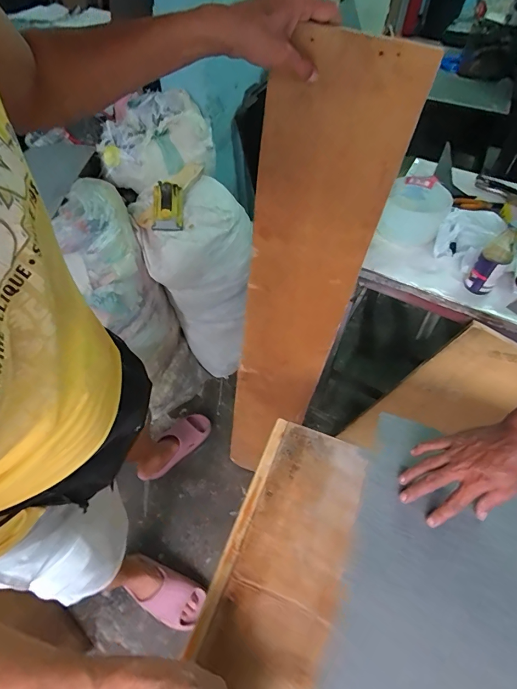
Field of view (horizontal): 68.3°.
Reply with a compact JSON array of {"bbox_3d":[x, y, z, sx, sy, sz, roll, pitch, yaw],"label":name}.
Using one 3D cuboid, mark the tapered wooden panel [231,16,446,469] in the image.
[{"bbox_3d":[0.043,0.013,0.825,0.195,1.091,0.023,20,50,6],"label":"tapered wooden panel"}]

